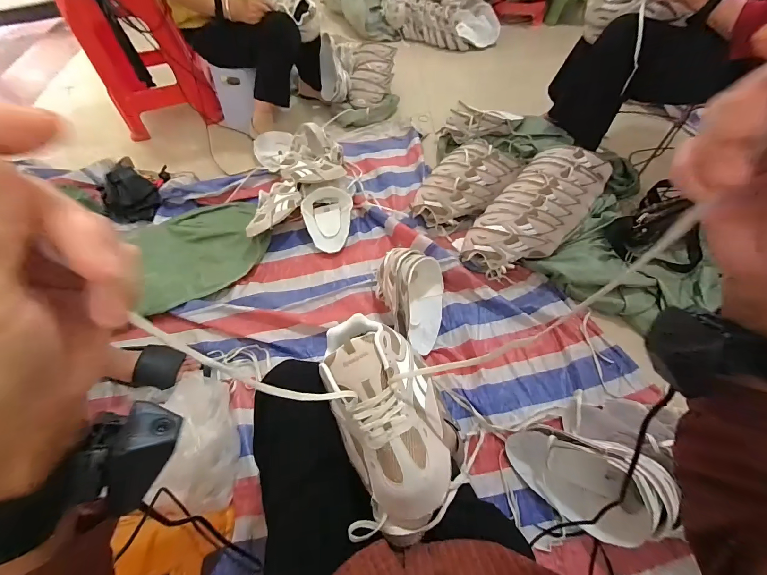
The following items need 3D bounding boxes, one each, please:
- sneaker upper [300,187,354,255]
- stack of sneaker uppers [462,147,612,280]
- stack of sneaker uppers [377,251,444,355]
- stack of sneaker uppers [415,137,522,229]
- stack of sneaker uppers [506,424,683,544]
[{"bbox_3d":[-0.182,-0.220,1.107,0.162,0.068,0.218,-7,59,-2],"label":"sneaker upper"},{"bbox_3d":[0.450,-0.225,0.993,0.246,0.119,0.469,34,66,21],"label":"stack of sneaker uppers"},{"bbox_3d":[0.069,0.027,0.898,0.187,0.142,0.255,5,59,6],"label":"stack of sneaker uppers"},{"bbox_3d":[0.270,-0.343,1.091,0.363,0.144,0.204,-41,65,-20],"label":"stack of sneaker uppers"},{"bbox_3d":[0.392,0.366,0.649,0.241,0.171,0.134,37,67,22],"label":"stack of sneaker uppers"}]

